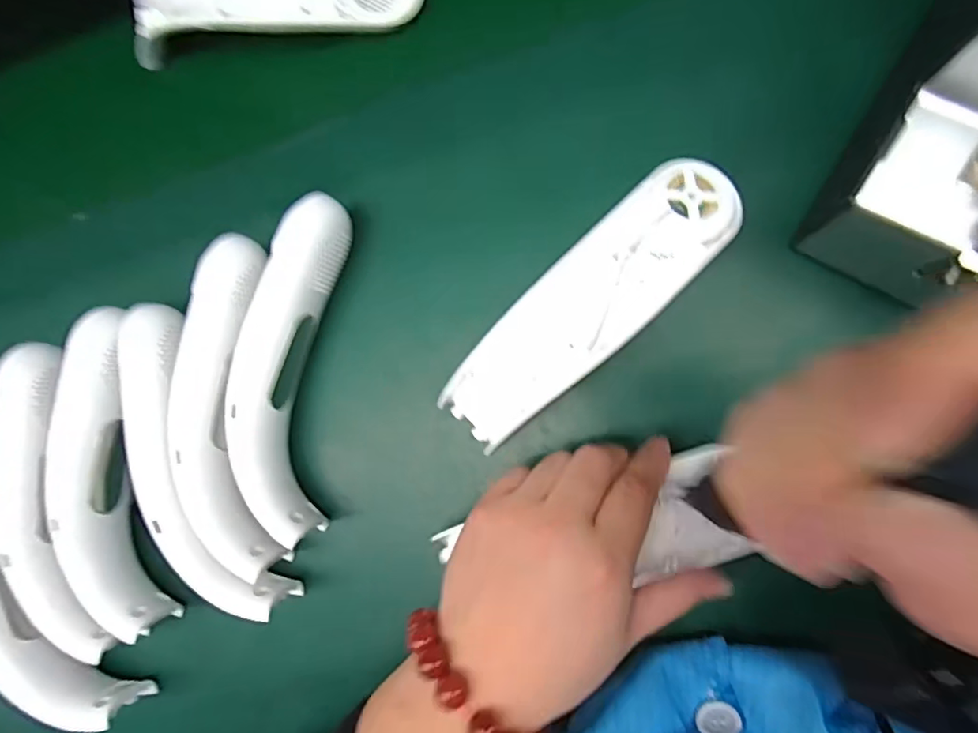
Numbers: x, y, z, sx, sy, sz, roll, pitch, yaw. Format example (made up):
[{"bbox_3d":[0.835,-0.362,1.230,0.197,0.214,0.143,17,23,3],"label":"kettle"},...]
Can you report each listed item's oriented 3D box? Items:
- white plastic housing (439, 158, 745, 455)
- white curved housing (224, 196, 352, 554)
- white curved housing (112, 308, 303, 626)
[{"bbox_3d":[0.055,-0.032,0.312,0.190,0.046,0.055,-45,82,5],"label":"white plastic housing"},{"bbox_3d":[-0.119,0.000,0.343,0.046,0.055,0.195,7,89,9],"label":"white curved housing"},{"bbox_3d":[-0.179,0.059,0.352,0.054,0.054,0.197,-22,85,8],"label":"white curved housing"}]

